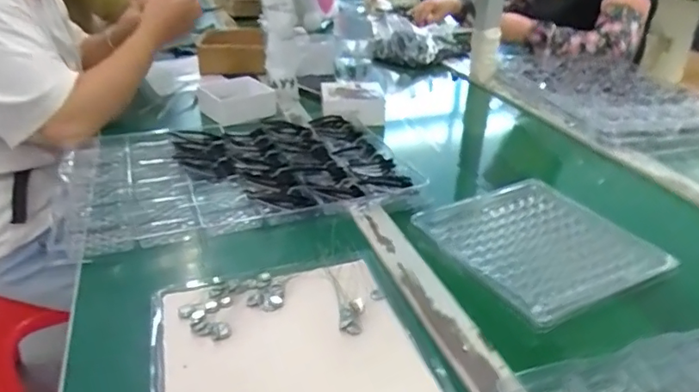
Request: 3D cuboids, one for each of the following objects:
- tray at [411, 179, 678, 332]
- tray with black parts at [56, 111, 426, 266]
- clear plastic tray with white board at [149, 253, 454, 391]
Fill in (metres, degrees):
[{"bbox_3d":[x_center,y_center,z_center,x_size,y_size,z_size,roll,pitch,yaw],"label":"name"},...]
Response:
[{"bbox_3d":[0.217,0.047,0.622,0.224,0.009,0.225,-12,30,-24],"label":"tray"},{"bbox_3d":[-0.148,-0.049,0.752,0.435,0.023,0.320,-9,29,-20],"label":"tray with black parts"},{"bbox_3d":[-0.044,0.121,0.431,0.208,0.029,0.200,-8,28,-17],"label":"clear plastic tray with white board"}]

